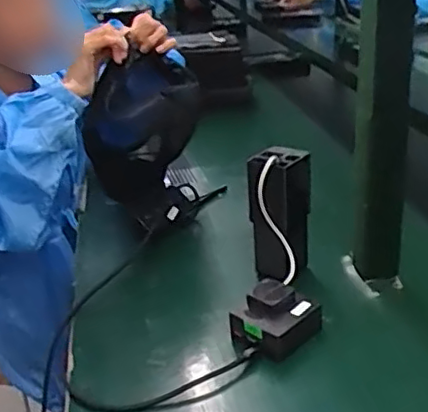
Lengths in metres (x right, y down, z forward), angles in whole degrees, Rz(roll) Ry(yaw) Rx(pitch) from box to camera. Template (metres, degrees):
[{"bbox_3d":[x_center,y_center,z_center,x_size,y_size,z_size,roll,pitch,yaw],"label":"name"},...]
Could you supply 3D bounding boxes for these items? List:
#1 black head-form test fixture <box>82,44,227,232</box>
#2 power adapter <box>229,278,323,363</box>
[{"bbox_3d":[-0.089,-0.081,0.900,0.167,0.253,0.122,-12,26,-9],"label":"black head-form test fixture"},{"bbox_3d":[0.065,0.121,0.663,0.089,0.050,0.072,-21,30,-32],"label":"power adapter"}]

